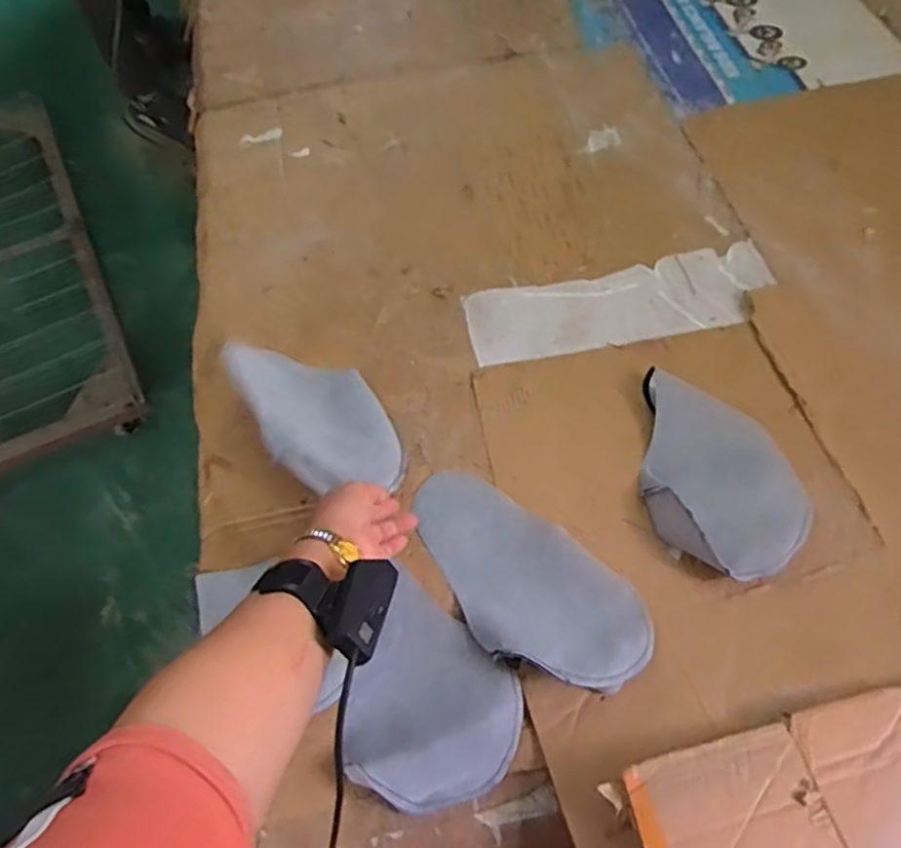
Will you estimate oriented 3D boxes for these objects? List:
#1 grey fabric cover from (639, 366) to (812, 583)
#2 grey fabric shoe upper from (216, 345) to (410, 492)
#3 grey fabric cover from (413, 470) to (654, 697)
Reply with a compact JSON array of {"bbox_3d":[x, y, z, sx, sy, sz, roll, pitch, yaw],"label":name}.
[{"bbox_3d":[0.264,0.044,0.732,0.121,0.077,0.244,-22,64,-10],"label":"grey fabric cover"},{"bbox_3d":[-0.155,-0.028,0.770,0.132,0.083,0.245,-28,65,-12],"label":"grey fabric shoe upper"},{"bbox_3d":[0.069,0.154,0.709,0.145,0.036,0.288,-39,56,-17],"label":"grey fabric cover"}]

